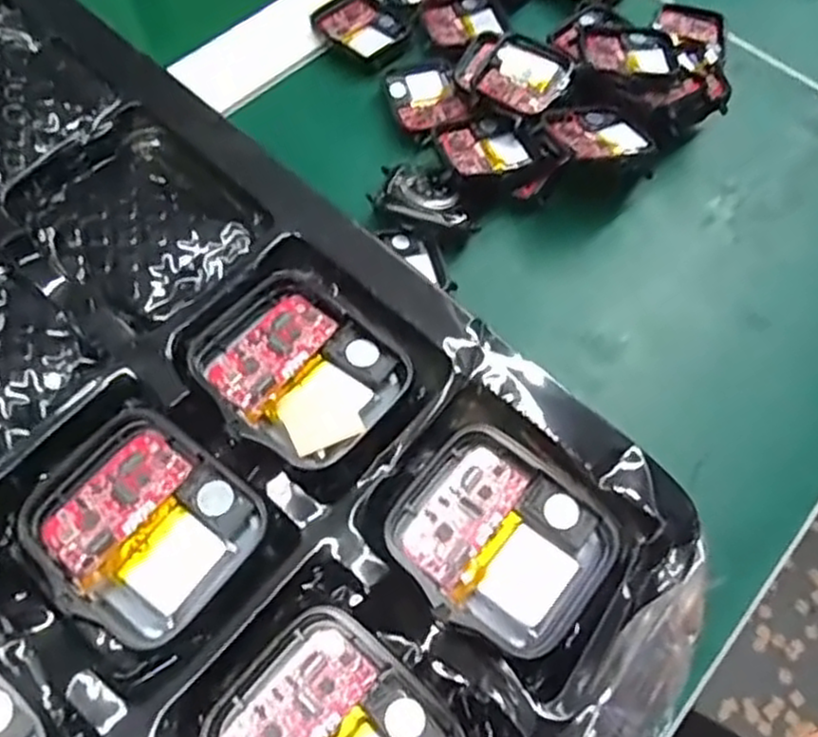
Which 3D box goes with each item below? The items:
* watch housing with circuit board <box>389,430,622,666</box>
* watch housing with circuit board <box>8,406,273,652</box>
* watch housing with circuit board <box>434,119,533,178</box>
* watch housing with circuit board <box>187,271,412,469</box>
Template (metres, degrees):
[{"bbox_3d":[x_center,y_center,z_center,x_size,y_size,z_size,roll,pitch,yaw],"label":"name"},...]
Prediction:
[{"bbox_3d":[0.019,0.036,0.155,0.043,0.008,0.037,37,66,14],"label":"watch housing with circuit board"},{"bbox_3d":[-0.054,0.032,0.150,0.042,0.007,0.037,39,67,15],"label":"watch housing with circuit board"},{"bbox_3d":[0.033,-0.092,0.321,0.037,0.016,0.033,-17,65,-11],"label":"watch housing with circuit board"},{"bbox_3d":[-0.025,0.000,0.165,0.043,0.005,0.036,39,67,15],"label":"watch housing with circuit board"}]

